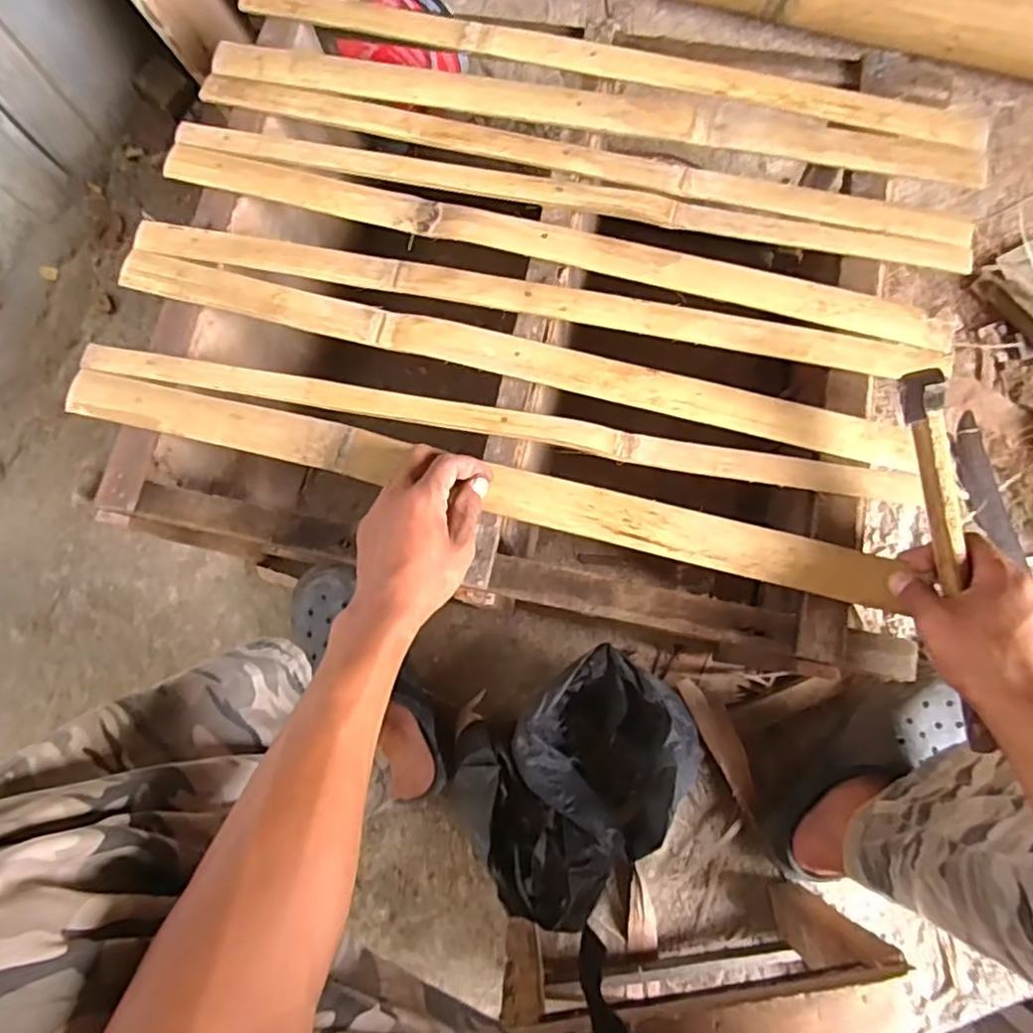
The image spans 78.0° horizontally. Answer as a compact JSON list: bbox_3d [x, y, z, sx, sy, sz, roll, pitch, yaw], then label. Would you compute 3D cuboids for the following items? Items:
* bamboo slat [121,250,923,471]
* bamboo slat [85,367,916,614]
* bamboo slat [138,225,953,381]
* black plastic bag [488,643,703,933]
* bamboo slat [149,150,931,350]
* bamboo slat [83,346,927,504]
[{"bbox_3d":[-0.019,-0.134,0.510,0.644,0.013,0.043,16,79,5],"label":"bamboo slat"},{"bbox_3d":[-0.044,-0.029,0.494,0.644,0.011,0.037,14,78,6],"label":"bamboo slat"},{"bbox_3d":[0.002,-0.179,0.523,0.652,0.010,0.032,12,85,6],"label":"bamboo slat"},{"bbox_3d":[0.069,0.281,0.656,0.188,0.102,0.260,43,82,10],"label":"black plastic bag"},{"bbox_3d":[0.014,-0.229,0.536,0.662,0.012,0.033,16,78,7],"label":"bamboo slat"},{"bbox_3d":[-0.025,-0.075,0.497,0.655,0.011,0.028,10,78,3],"label":"bamboo slat"}]

